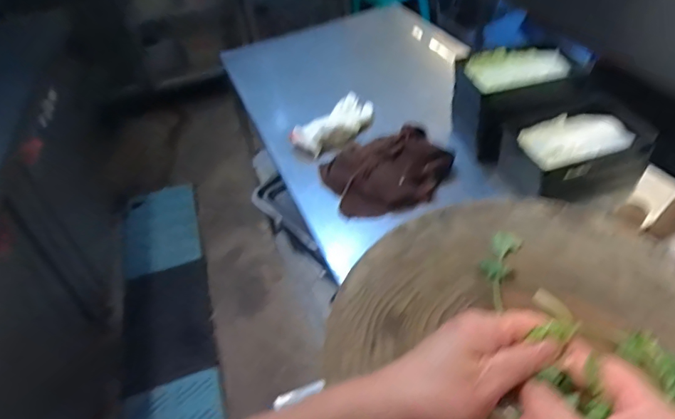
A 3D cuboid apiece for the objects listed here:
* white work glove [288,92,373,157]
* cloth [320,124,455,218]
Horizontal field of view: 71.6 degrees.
[{"bbox_3d":[0.005,-0.180,0.957,0.110,0.044,0.203,26,52,30],"label":"white work glove"},{"bbox_3d":[0.092,-0.069,0.824,0.212,0.033,0.177,-18,44,-11],"label":"cloth"}]

